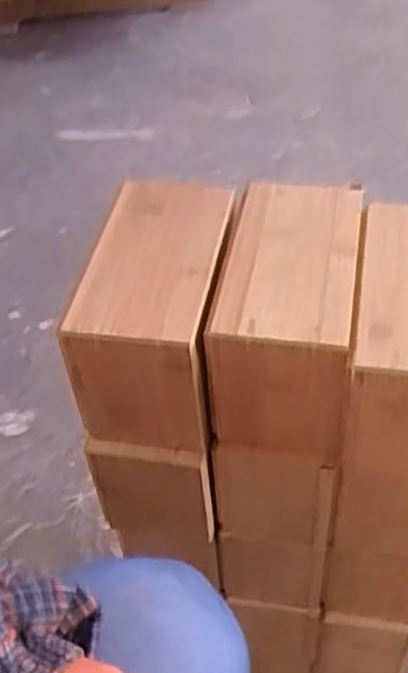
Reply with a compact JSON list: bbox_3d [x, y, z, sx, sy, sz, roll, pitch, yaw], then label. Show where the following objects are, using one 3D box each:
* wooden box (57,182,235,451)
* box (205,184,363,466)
[{"bbox_3d":[-0.031,-0.017,0.507,0.081,0.110,0.134,6,48,9],"label":"wooden box"},{"bbox_3d":[0.056,-0.015,0.501,0.084,0.103,0.149,7,48,11],"label":"box"}]

